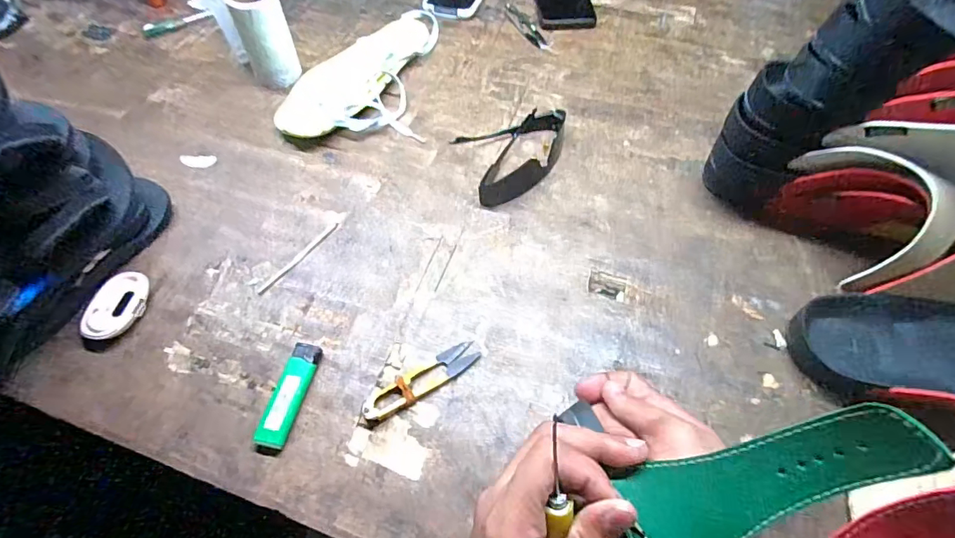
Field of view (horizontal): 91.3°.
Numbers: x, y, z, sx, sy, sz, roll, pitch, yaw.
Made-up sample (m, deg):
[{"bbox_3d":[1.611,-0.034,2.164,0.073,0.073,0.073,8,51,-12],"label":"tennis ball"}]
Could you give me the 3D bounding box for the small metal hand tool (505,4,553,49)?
[{"bbox_3d":[0.067,-0.338,0.649,0.022,0.004,0.116,-18,60,-14],"label":"small metal hand tool"}]

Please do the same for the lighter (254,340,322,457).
[{"bbox_3d":[-0.149,0.099,0.367,0.024,0.011,0.086,11,57,4],"label":"lighter"}]

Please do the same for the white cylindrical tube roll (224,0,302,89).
[{"bbox_3d":[-0.253,-0.277,0.559,0.057,0.104,0.054,1,57,-2],"label":"white cylindrical tube roll"}]

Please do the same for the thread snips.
[{"bbox_3d":[-0.043,0.089,0.373,0.101,0.008,0.023,-28,62,-17],"label":"thread snips"}]

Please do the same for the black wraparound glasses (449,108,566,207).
[{"bbox_3d":[0.046,-0.127,0.506,0.127,0.033,0.096,-19,60,-15],"label":"black wraparound glasses"}]

